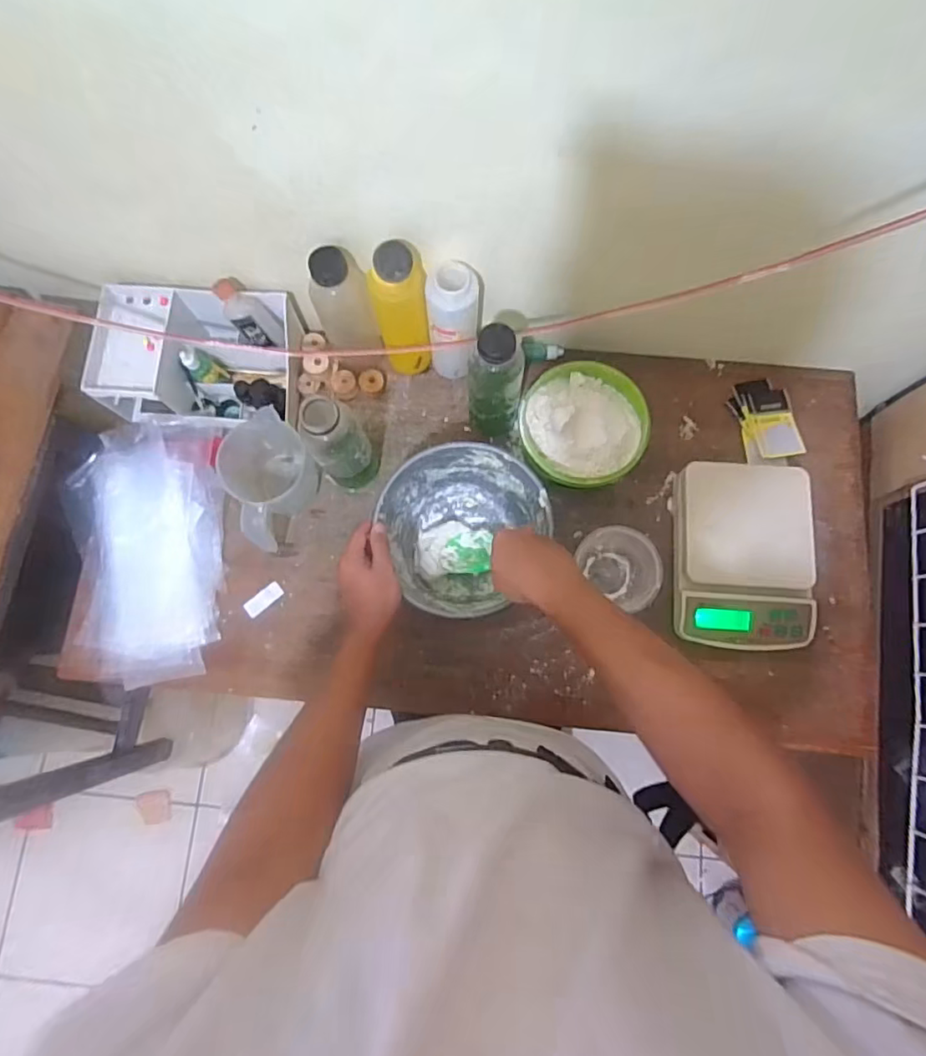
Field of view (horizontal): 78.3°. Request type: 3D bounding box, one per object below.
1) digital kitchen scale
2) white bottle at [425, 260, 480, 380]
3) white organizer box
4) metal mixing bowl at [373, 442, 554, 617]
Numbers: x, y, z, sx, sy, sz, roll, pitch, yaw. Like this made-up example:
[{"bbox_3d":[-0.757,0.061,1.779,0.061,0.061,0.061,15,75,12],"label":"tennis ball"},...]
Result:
[{"bbox_3d":[0.337,0.034,0.692,0.153,0.056,0.216,2,78,1],"label":"digital kitchen scale"},{"bbox_3d":[-0.011,-0.246,0.691,0.055,0.179,0.061,-3,77,0],"label":"white bottle"},{"bbox_3d":[-0.333,-0.220,0.728,0.233,0.096,0.149,2,78,1],"label":"white organizer box"},{"bbox_3d":[0.005,0.006,0.680,0.180,0.103,0.189,0,78,0],"label":"metal mixing bowl"}]

